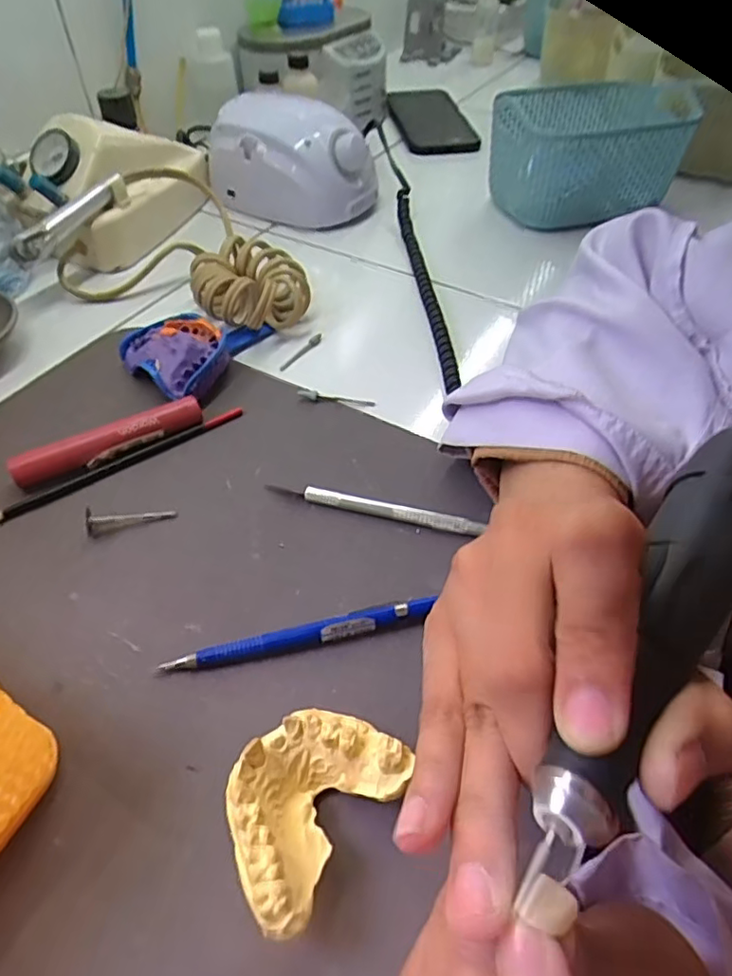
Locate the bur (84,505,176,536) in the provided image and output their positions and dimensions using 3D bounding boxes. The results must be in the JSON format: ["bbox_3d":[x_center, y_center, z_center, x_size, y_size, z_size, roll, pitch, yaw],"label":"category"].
[{"bbox_3d":[-0.123,0.016,0.309,0.043,0.009,0.013,-4,49,-5],"label":"bur"}]

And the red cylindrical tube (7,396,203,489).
[{"bbox_3d":[-0.146,-0.025,0.341,0.106,0.019,0.013,-22,52,-19],"label":"red cylindrical tube"}]

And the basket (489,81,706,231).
[{"bbox_3d":[0.203,-0.312,0.541,0.168,0.087,0.129,-18,51,-16],"label":"basket"}]

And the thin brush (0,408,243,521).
[{"bbox_3d":[-0.148,-0.010,0.333,0.171,0.004,0.009,-26,54,-22],"label":"thin brush"}]

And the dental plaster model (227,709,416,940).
[{"bbox_3d":[-0.022,0.114,0.216,0.049,0.026,0.068,32,56,25],"label":"dental plaster model"}]

